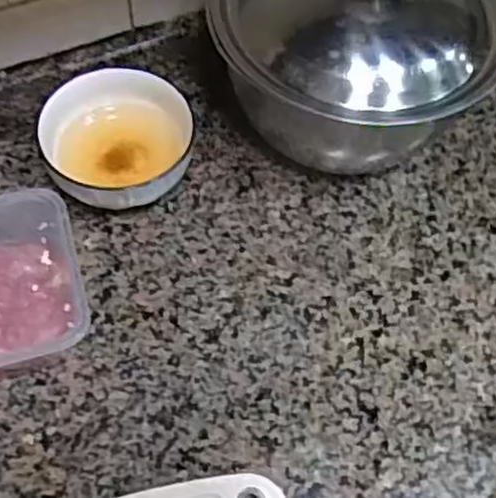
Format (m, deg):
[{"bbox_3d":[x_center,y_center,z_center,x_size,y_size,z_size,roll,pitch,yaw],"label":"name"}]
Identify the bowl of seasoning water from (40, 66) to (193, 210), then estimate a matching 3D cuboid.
[{"bbox_3d":[-0.096,-0.074,0.546,0.106,0.063,0.111,2,61,-3],"label":"bowl of seasoning water"}]

